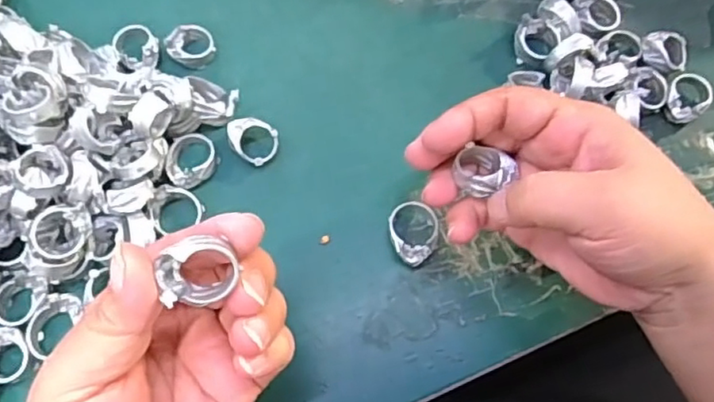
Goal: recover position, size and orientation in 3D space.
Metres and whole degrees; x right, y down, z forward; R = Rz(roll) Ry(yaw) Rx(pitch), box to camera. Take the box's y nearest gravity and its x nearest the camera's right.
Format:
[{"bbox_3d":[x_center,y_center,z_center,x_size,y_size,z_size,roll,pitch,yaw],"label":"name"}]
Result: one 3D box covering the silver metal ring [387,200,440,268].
[{"bbox_3d":[0.030,0.017,0.319,0.025,0.013,0.035,-3,72,-1],"label":"silver metal ring"}]

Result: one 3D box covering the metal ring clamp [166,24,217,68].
[{"bbox_3d":[-0.096,-0.089,0.351,0.024,0.011,0.024,0,72,0],"label":"metal ring clamp"}]

